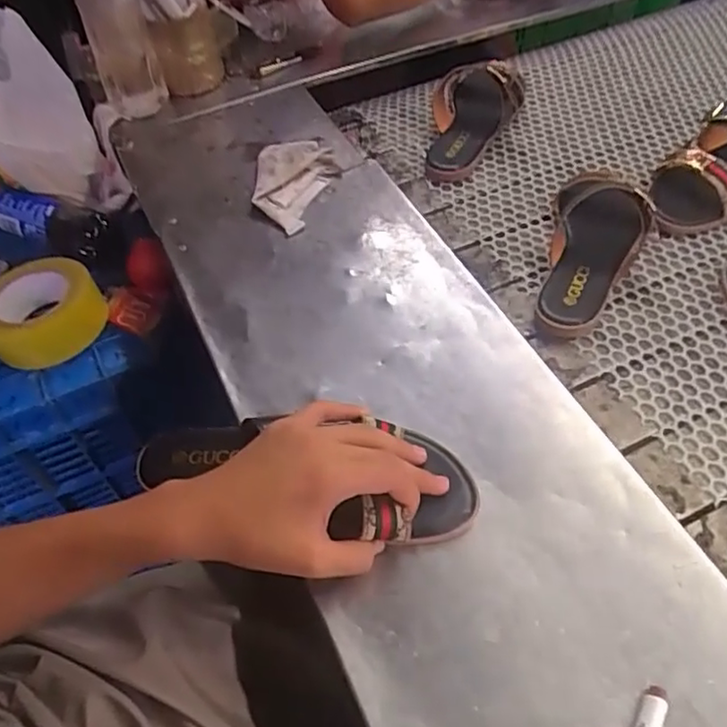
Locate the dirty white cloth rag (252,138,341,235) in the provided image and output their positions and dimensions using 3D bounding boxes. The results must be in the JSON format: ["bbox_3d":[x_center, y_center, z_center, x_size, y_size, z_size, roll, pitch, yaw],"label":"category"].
[{"bbox_3d":[-0.072,-0.190,0.659,0.085,0.021,0.130,-4,54,2],"label":"dirty white cloth rag"}]

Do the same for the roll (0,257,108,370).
[{"bbox_3d":[-0.346,-0.060,0.673,0.124,0.059,0.117,-26,56,-17],"label":"roll"}]

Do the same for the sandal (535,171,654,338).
[{"bbox_3d":[0.217,-0.121,0.587,0.088,0.073,0.198,18,57,17],"label":"sandal"}]

